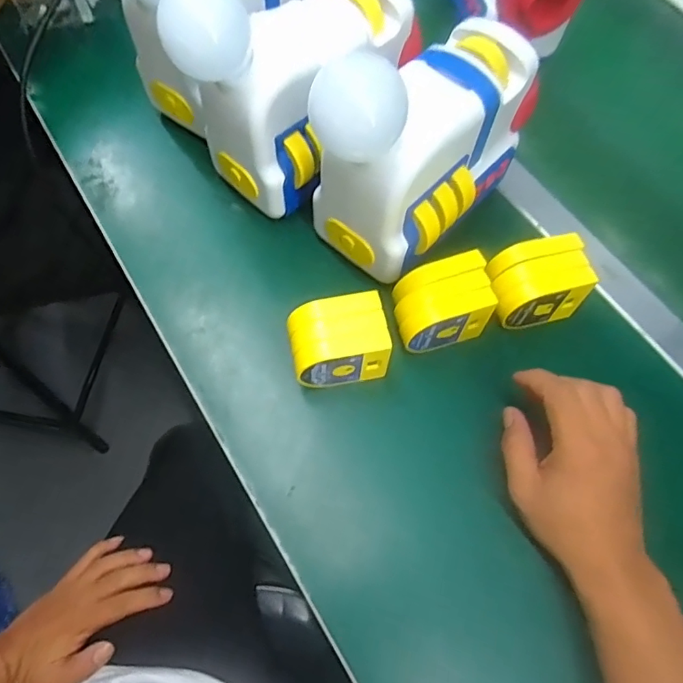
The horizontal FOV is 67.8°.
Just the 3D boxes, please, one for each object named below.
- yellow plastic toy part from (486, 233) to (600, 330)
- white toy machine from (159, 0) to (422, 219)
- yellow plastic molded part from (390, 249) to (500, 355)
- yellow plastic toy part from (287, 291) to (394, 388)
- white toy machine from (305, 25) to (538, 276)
[{"bbox_3d":[0.165,-0.050,0.432,0.074,0.054,0.055,-9,66,-7],"label":"yellow plastic toy part"},{"bbox_3d":[-0.029,-0.221,0.423,0.098,0.166,0.204,39,69,14],"label":"white toy machine"},{"bbox_3d":[0.082,-0.030,0.423,0.082,0.052,0.056,-17,67,-11],"label":"yellow plastic molded part"},{"bbox_3d":[-0.003,-0.001,0.399,0.071,0.048,0.055,-9,66,-7],"label":"yellow plastic toy part"},{"bbox_3d":[0.070,-0.165,0.400,0.101,0.163,0.195,39,69,14],"label":"white toy machine"}]

